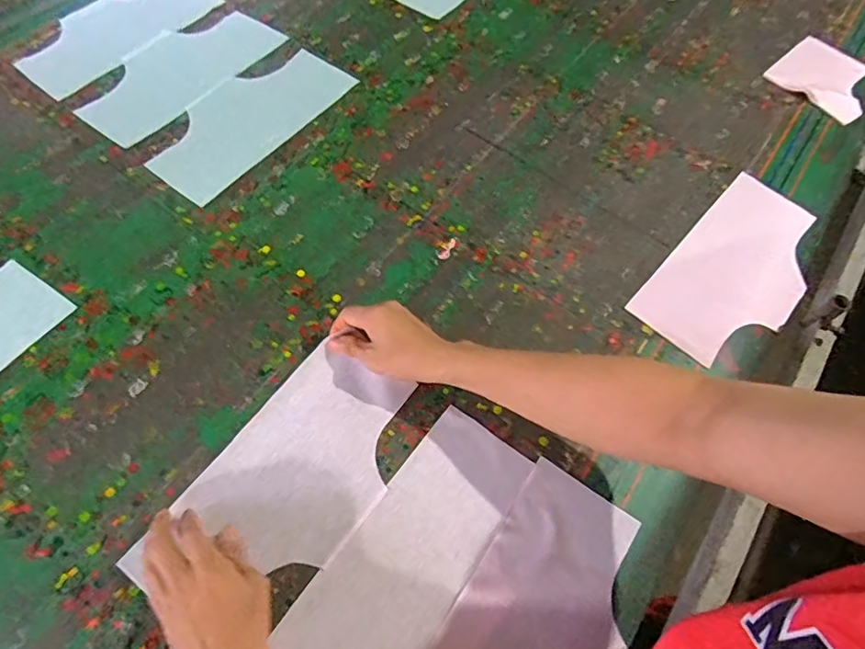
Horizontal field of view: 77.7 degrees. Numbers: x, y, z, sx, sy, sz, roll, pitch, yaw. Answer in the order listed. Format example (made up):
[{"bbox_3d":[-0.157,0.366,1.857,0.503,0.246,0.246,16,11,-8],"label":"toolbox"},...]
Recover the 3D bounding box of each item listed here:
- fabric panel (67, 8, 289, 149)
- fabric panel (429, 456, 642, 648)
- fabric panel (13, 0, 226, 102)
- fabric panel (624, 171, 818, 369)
[{"bbox_3d":[-0.374,-0.376,0.790,0.152,0.006,0.292,32,67,14],"label":"fabric panel"},{"bbox_3d":[0.087,0.283,0.474,0.145,0.008,0.296,33,66,12],"label":"fabric panel"},{"bbox_3d":[-0.478,-0.453,0.821,0.132,0.008,0.297,36,67,9],"label":"fabric panel"},{"bbox_3d":[0.384,-0.071,0.670,0.147,0.008,0.290,41,66,13],"label":"fabric panel"}]

